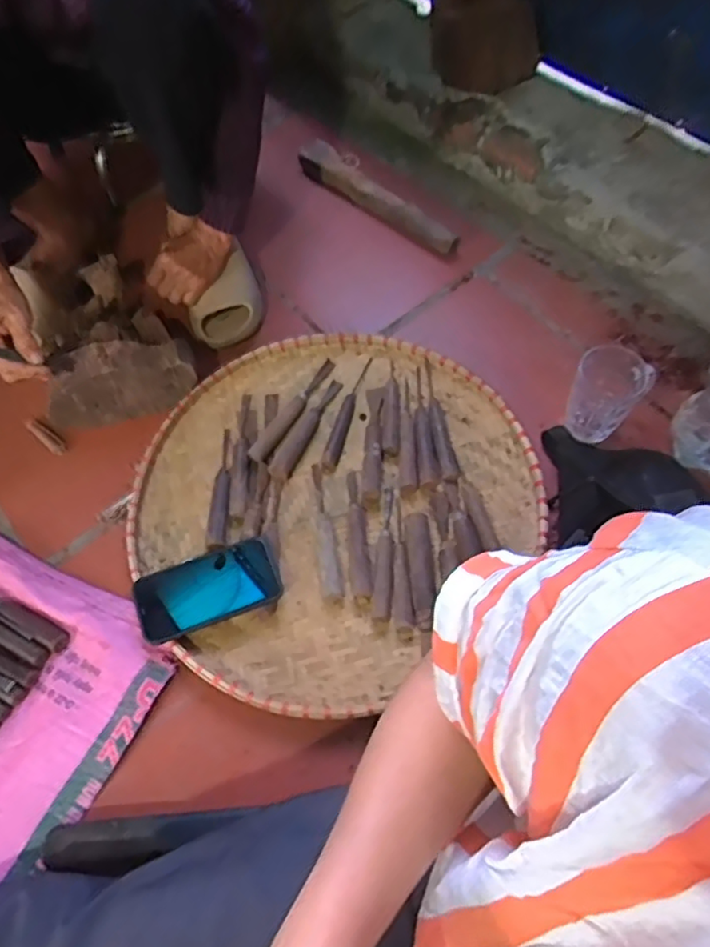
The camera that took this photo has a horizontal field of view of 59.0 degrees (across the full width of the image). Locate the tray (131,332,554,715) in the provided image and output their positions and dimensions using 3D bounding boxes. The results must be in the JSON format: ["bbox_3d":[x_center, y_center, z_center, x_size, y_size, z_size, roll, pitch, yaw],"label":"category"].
[{"bbox_3d":[-0.037,0.013,0.789,0.472,0.064,0.448,0,66,1],"label":"tray"}]

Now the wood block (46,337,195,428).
[{"bbox_3d":[-0.311,-0.122,0.837,0.198,0.101,0.059,-15,63,-5],"label":"wood block"}]

